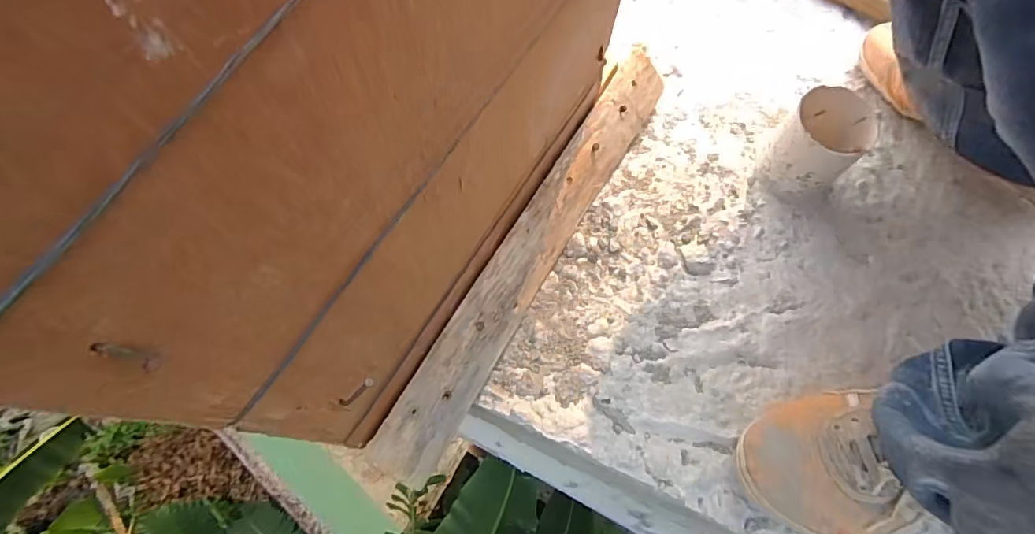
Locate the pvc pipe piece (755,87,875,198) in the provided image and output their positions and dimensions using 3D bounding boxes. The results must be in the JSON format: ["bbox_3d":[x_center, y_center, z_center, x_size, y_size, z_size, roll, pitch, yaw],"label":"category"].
[{"bbox_3d":[0.290,-0.119,0.505,0.070,0.085,0.076,28,72,10],"label":"pvc pipe piece"}]

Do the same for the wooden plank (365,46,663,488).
[{"bbox_3d":[0.018,-0.024,0.476,0.065,0.018,0.464,39,73,-24],"label":"wooden plank"}]

